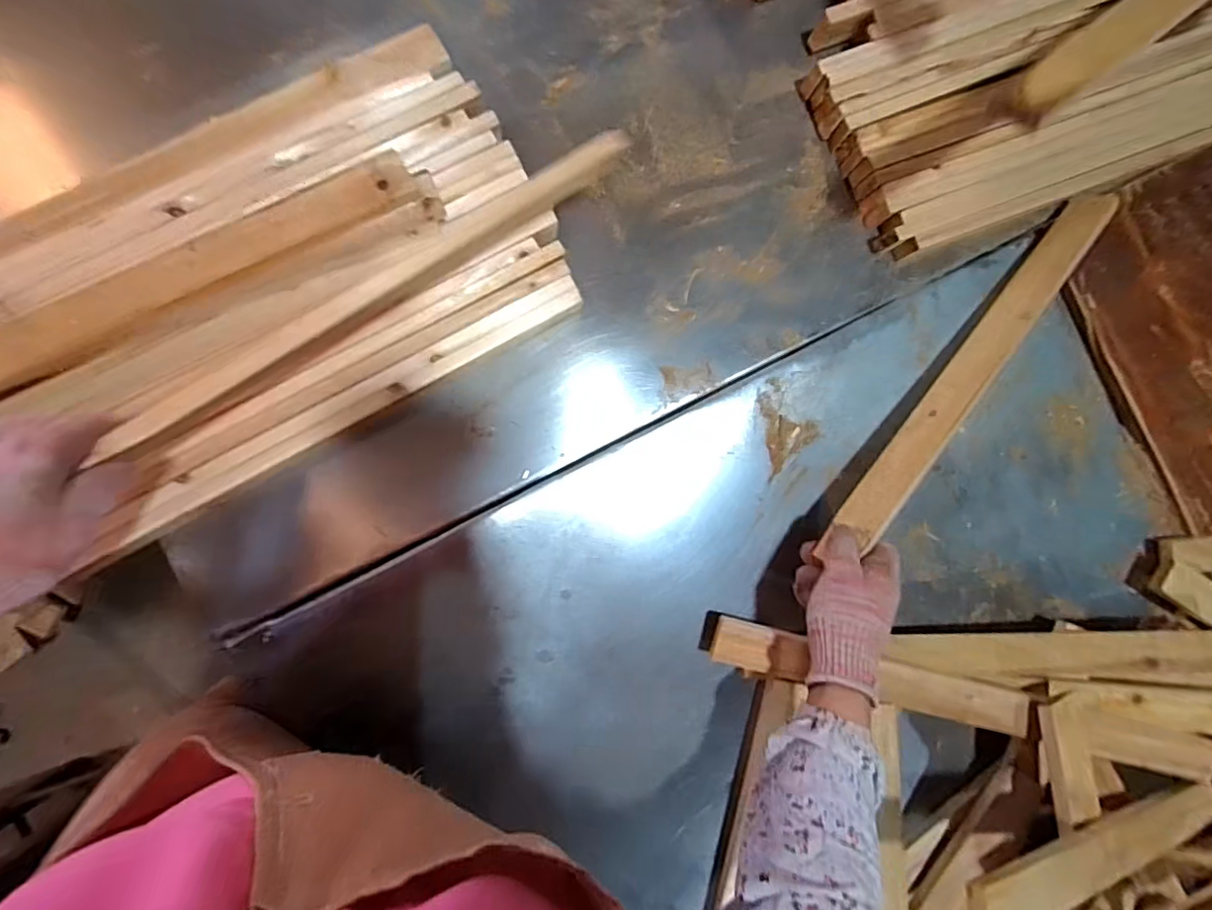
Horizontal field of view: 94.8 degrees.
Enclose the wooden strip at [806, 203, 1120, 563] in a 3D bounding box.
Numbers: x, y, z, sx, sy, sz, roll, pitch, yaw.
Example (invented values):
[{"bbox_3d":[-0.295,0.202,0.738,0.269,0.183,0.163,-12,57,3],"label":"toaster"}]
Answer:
[{"bbox_3d":[0.381,-0.103,0.563,0.044,0.008,0.449,34,77,36],"label":"wooden strip"}]

